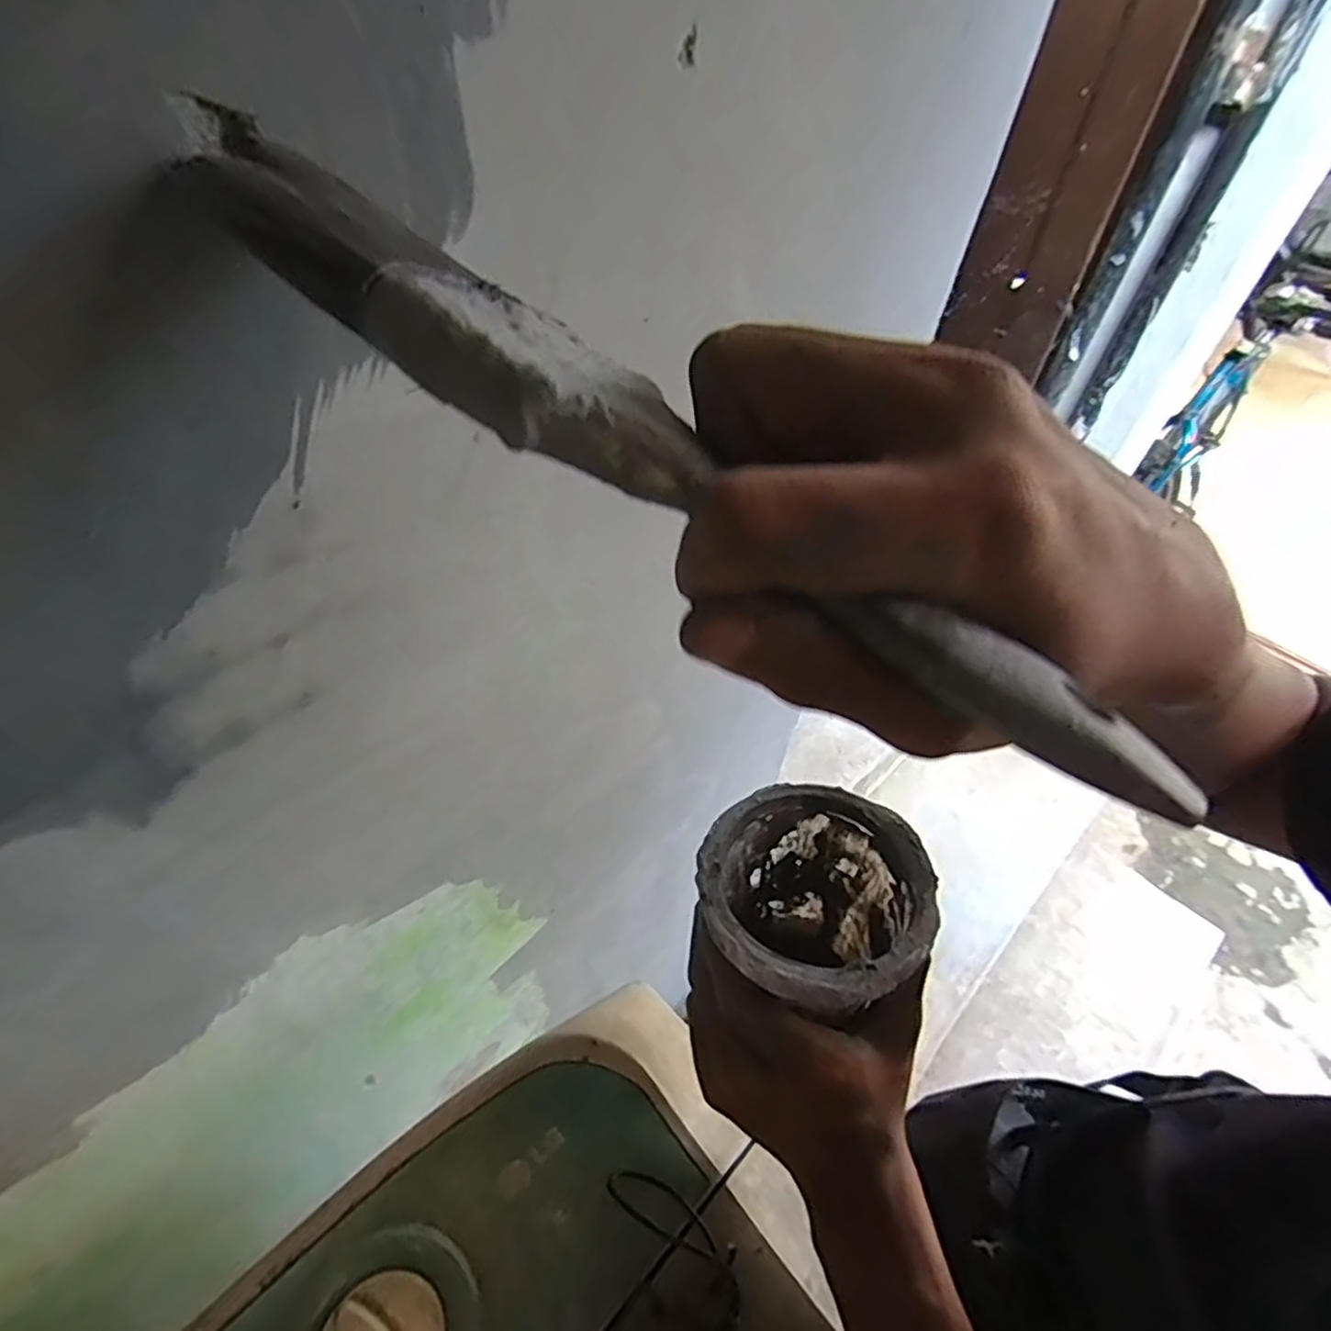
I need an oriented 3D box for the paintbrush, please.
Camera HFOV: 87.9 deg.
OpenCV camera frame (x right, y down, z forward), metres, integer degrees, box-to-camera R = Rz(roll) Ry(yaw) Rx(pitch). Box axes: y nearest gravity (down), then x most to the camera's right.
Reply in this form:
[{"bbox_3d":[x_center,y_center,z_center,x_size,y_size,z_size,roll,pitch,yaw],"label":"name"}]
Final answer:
[{"bbox_3d":[-0.013,-0.049,0.133,0.239,0.013,0.036,37,53,10],"label":"paintbrush"}]

